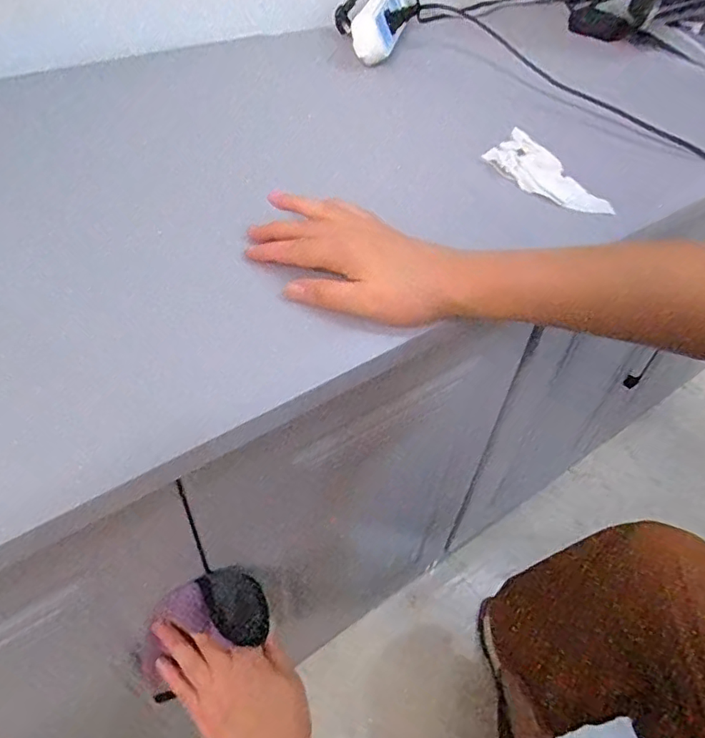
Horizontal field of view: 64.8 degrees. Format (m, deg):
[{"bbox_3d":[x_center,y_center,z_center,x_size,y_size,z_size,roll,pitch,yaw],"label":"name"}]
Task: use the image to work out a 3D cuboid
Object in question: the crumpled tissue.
[{"bbox_3d":[0.174,-0.174,0.498,0.042,0.027,0.118,-25,54,-24],"label":"crumpled tissue"}]

